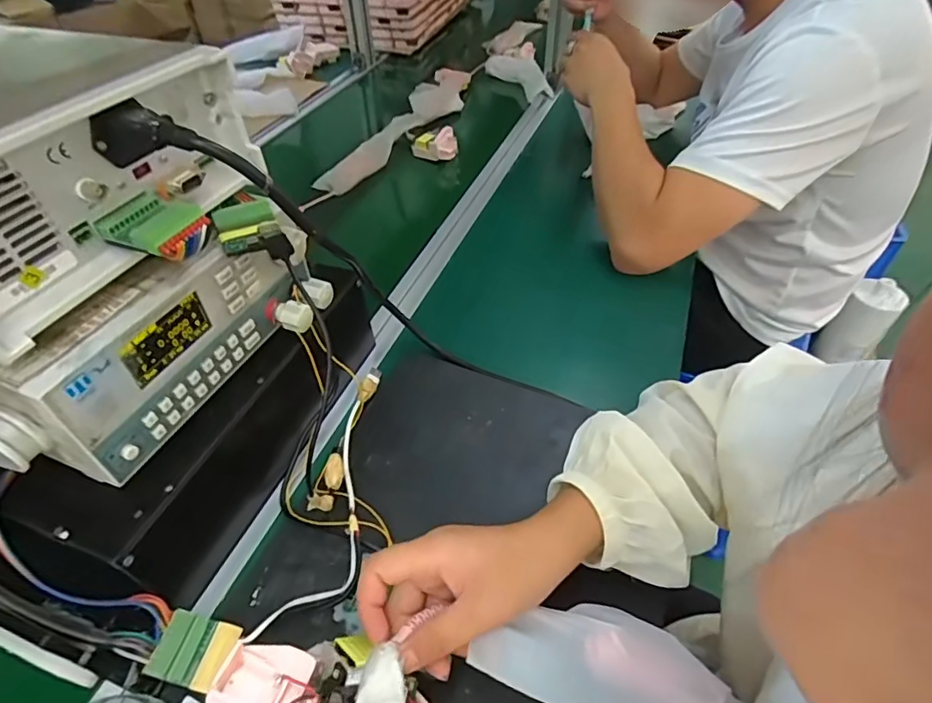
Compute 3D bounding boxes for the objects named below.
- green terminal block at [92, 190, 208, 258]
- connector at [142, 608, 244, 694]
[{"bbox_3d":[-0.188,-0.078,0.320,0.049,0.018,0.046,16,54,17],"label":"green terminal block"},{"bbox_3d":[-0.182,0.202,0.352,0.047,0.008,0.041,28,47,-17],"label":"connector"}]

